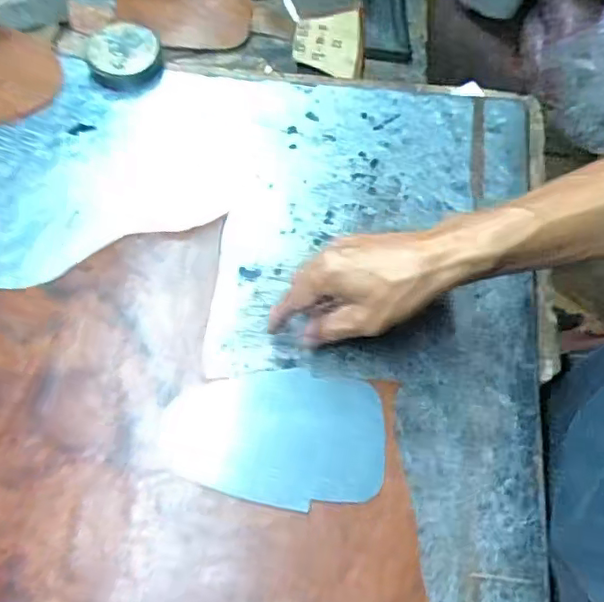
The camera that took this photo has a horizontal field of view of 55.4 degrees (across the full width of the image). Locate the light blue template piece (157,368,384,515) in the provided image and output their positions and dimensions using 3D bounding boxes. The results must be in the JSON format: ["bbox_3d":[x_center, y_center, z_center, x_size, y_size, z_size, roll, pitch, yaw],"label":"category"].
[{"bbox_3d":[-0.020,0.098,0.436,0.163,0.004,0.103,10,61,3],"label":"light blue template piece"}]

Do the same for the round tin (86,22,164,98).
[{"bbox_3d":[-0.187,-0.256,0.608,0.075,0.033,0.085,-10,62,-8],"label":"round tin"}]

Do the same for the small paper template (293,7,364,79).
[{"bbox_3d":[0.031,-0.304,0.669,0.079,0.009,0.117,4,61,-1],"label":"small paper template"}]

